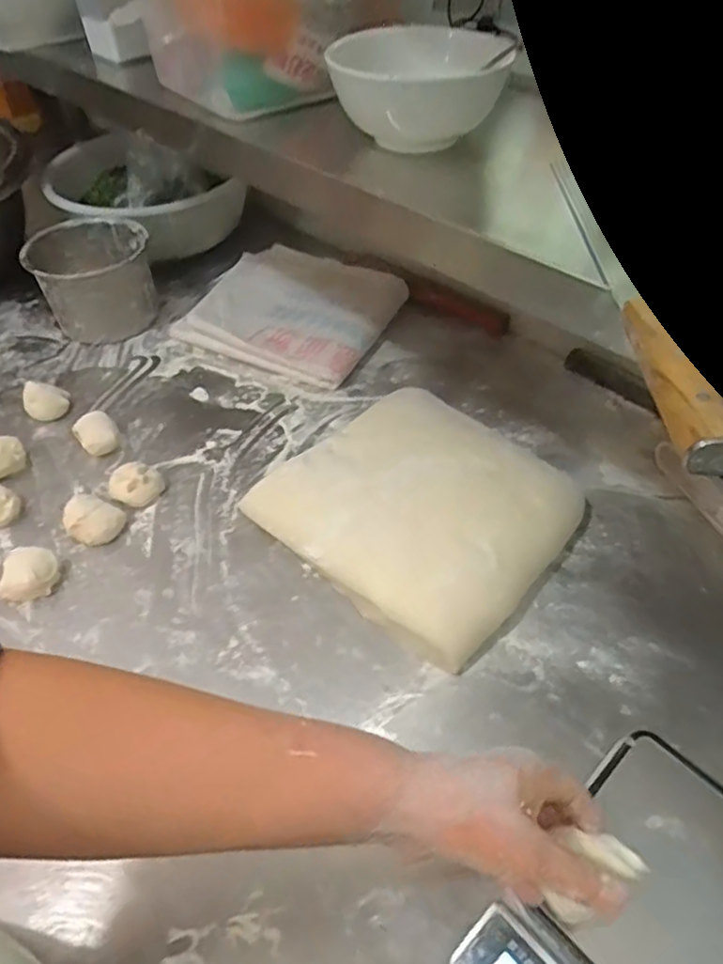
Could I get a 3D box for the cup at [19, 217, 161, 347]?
[{"bbox_3d":[-0.357,-0.270,0.850,0.147,0.106,0.143,-1,49,1],"label":"cup"}]

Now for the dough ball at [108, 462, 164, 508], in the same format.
[{"bbox_3d":[-0.236,0.003,0.663,0.051,0.028,0.044,-13,50,-9],"label":"dough ball"}]

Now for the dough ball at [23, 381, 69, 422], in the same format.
[{"bbox_3d":[-0.378,-0.098,0.763,0.049,0.027,0.048,-1,49,1],"label":"dough ball"}]

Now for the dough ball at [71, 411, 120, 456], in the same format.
[{"bbox_3d":[-0.295,-0.054,0.708,0.042,0.026,0.042,-1,49,1],"label":"dough ball"}]

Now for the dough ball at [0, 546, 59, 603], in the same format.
[{"bbox_3d":[-0.310,0.086,0.596,0.053,0.023,0.051,-1,49,1],"label":"dough ball"}]

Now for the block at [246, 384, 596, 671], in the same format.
[{"bbox_3d":[0.049,0.019,0.617,0.267,0.064,0.228,32,57,26],"label":"block"}]

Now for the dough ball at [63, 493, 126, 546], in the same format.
[{"bbox_3d":[-0.268,0.038,0.631,0.052,0.033,0.041,19,52,18],"label":"dough ball"}]

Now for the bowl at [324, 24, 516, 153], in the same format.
[{"bbox_3d":[0.050,-0.333,0.545,0.146,0.073,0.129,11,50,12],"label":"bowl"}]

